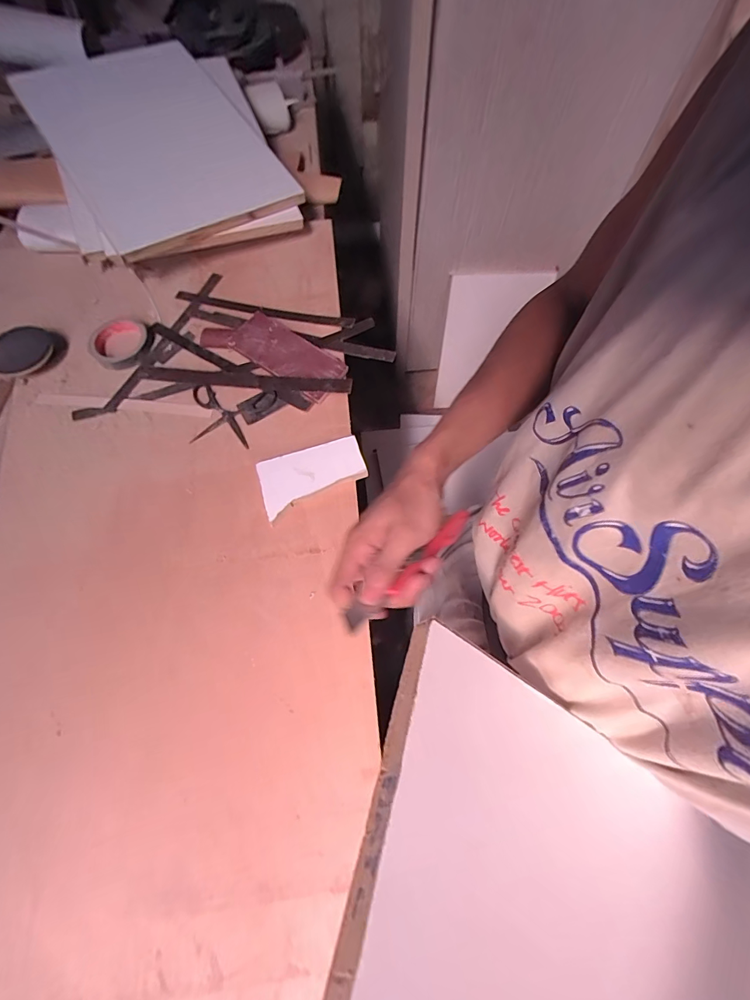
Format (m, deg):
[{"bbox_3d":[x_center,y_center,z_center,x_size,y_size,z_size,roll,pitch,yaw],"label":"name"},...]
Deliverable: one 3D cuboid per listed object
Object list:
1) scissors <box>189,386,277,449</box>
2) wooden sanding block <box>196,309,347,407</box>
[{"bbox_3d":[-0.221,-0.129,0.618,0.127,0.013,0.095,8,66,2],"label":"scissors"},{"bbox_3d":[-0.160,-0.240,0.657,0.237,0.027,0.095,28,68,10],"label":"wooden sanding block"}]

